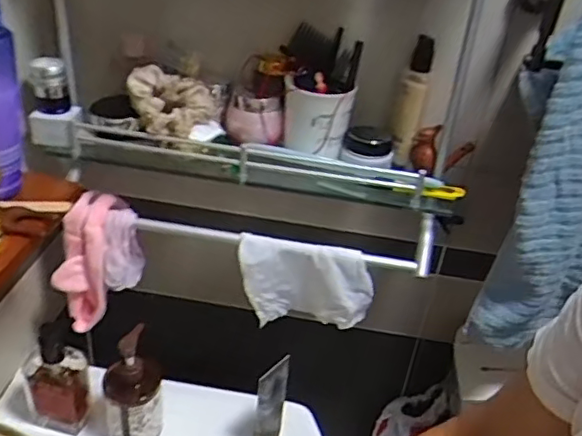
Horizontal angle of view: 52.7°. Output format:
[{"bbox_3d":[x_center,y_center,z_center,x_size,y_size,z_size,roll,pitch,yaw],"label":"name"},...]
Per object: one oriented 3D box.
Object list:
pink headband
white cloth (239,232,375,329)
[{"bbox_3d":[-0.259,0.058,0.761,0.067,0.168,0.081,5,32,-2],"label":"pink headband"},{"bbox_3d":[0.018,0.084,0.732,0.163,0.118,0.033,8,32,2],"label":"white cloth"}]

